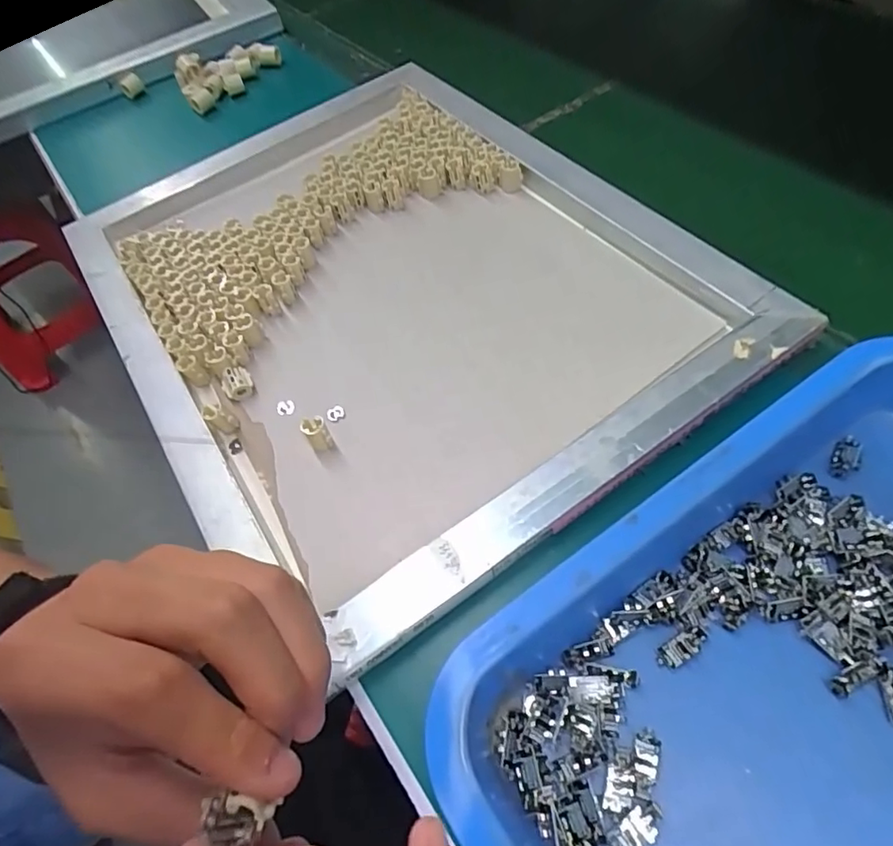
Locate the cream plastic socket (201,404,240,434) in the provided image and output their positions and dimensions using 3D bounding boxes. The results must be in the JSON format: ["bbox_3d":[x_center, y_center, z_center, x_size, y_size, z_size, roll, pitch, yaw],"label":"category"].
[{"bbox_3d":[-0.144,-0.002,0.366,0.011,0.025,0.011,-14,49,37],"label":"cream plastic socket"}]

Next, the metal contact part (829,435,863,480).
[{"bbox_3d":[0.214,0.019,0.306,0.013,0.004,0.027,28,64,24],"label":"metal contact part"}]

